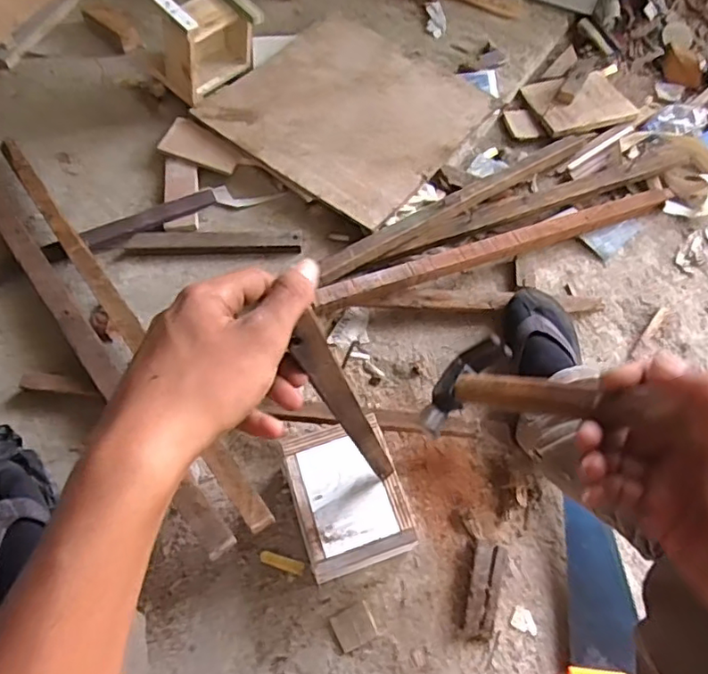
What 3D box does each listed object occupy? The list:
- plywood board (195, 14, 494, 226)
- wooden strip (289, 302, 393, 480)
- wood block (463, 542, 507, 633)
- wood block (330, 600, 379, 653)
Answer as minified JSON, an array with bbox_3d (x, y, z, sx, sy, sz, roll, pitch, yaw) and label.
[{"bbox_3d":[-0.008,-0.397,1.001,0.389,0.012,0.382,36,66,16],"label":"plywood board"},{"bbox_3d":[0.001,0.072,0.475,0.018,0.371,0.019,-2,65,10],"label":"wooden strip"},{"bbox_3d":[0.162,0.310,0.718,0.038,0.022,0.107,16,65,4],"label":"wood block"},{"bbox_3d":[0.001,0.344,0.690,0.047,0.009,0.042,-23,69,-13],"label":"wood block"}]

